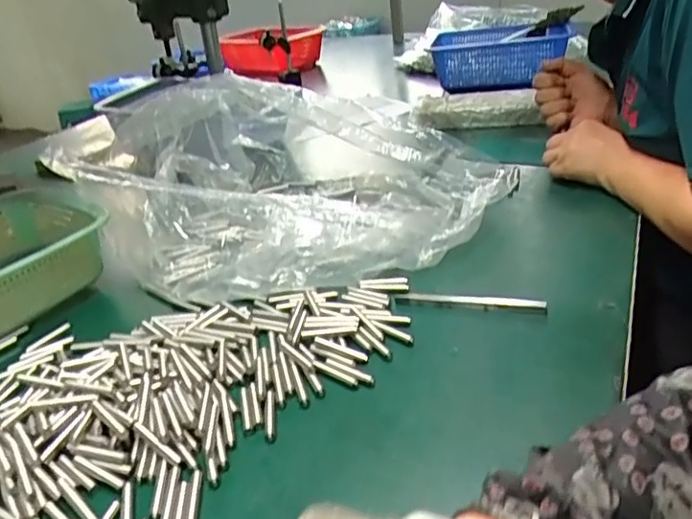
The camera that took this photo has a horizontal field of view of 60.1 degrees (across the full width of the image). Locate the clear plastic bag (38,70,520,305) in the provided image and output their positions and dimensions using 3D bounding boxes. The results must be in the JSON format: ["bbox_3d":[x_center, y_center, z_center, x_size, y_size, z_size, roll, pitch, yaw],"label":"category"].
[{"bbox_3d":[-0.068,-0.122,0.720,0.446,0.148,0.375,9,33,26],"label":"clear plastic bag"}]

